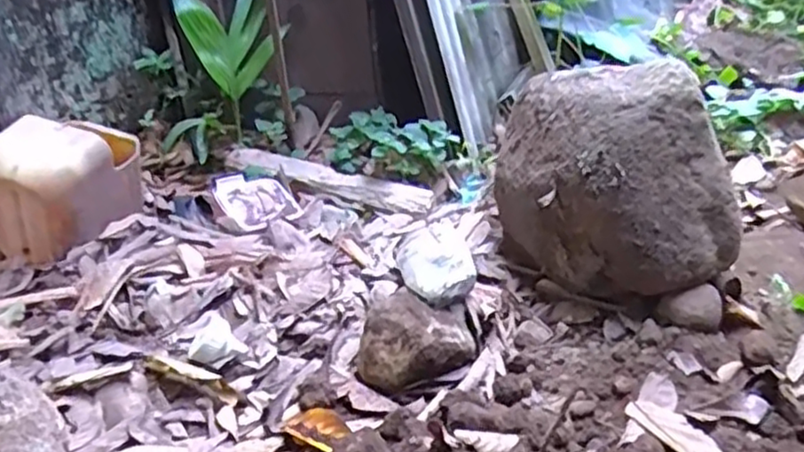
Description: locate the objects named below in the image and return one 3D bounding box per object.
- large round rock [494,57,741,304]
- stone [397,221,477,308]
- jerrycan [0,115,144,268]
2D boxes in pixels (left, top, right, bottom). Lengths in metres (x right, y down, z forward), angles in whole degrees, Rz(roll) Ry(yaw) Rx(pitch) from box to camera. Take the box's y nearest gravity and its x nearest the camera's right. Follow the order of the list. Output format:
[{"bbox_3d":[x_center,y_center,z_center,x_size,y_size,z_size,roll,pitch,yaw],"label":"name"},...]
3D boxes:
[{"bbox_3d":[0.269,-0.080,0.920,0.209,0.268,0.348,-8,31,-8],"label":"large round rock"},{"bbox_3d":[0.047,0.052,0.953,0.090,0.063,0.123,-12,32,-14],"label":"stone"},{"bbox_3d":[-0.524,-0.078,1.066,0.180,0.177,0.238,-5,31,-3],"label":"jerrycan"}]

